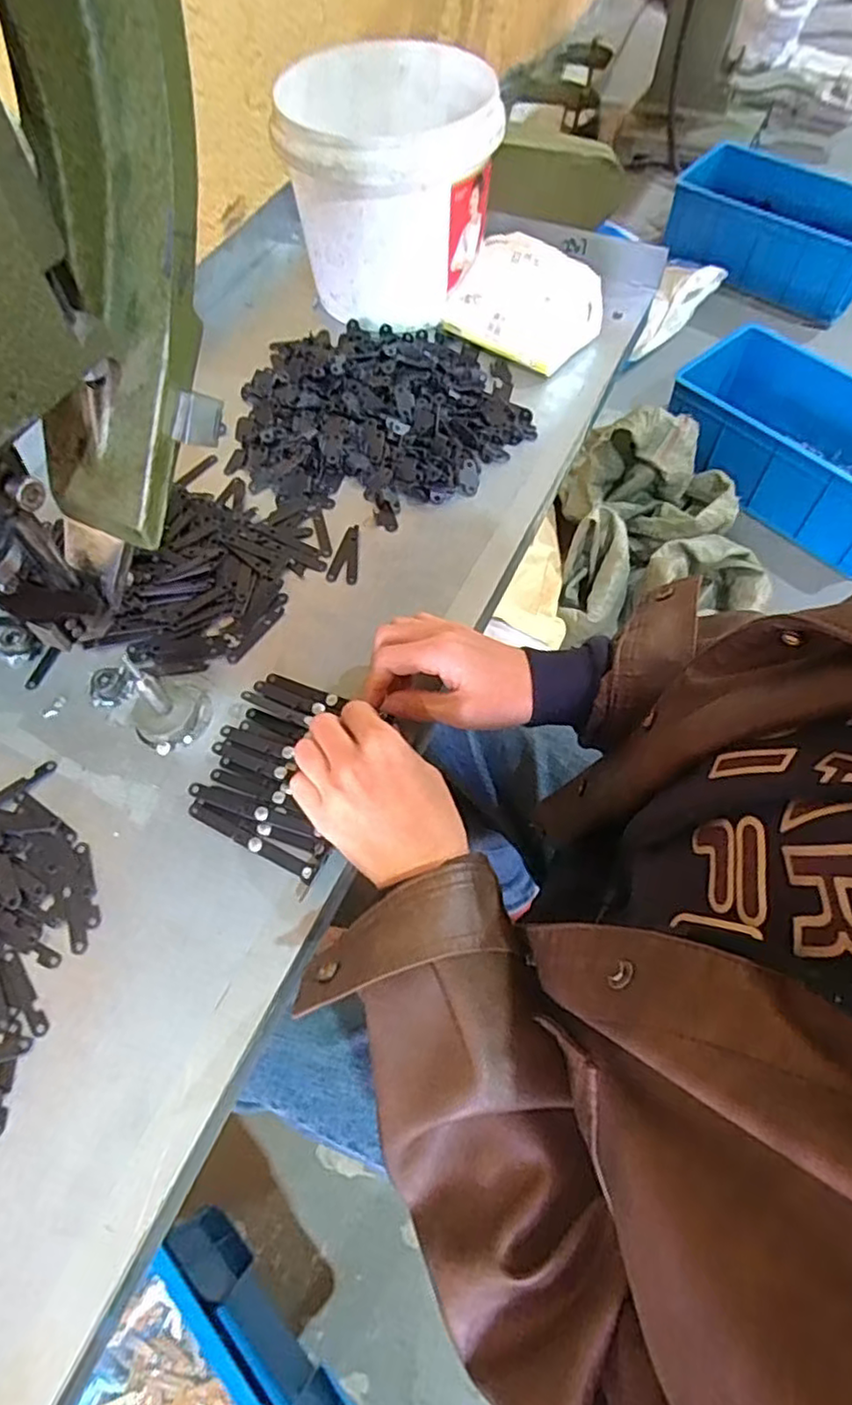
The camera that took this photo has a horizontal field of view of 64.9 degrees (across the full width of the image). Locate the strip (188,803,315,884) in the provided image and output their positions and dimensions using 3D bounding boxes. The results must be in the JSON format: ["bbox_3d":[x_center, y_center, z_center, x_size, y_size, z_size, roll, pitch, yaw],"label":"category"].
[{"bbox_3d":[-0.104,0.082,0.394,0.088,0.004,0.010,24,66,14],"label":"strip"}]

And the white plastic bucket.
[{"bbox_3d":[-0.030,-0.457,0.593,0.171,0.137,0.182,-1,62,2],"label":"white plastic bucket"}]

